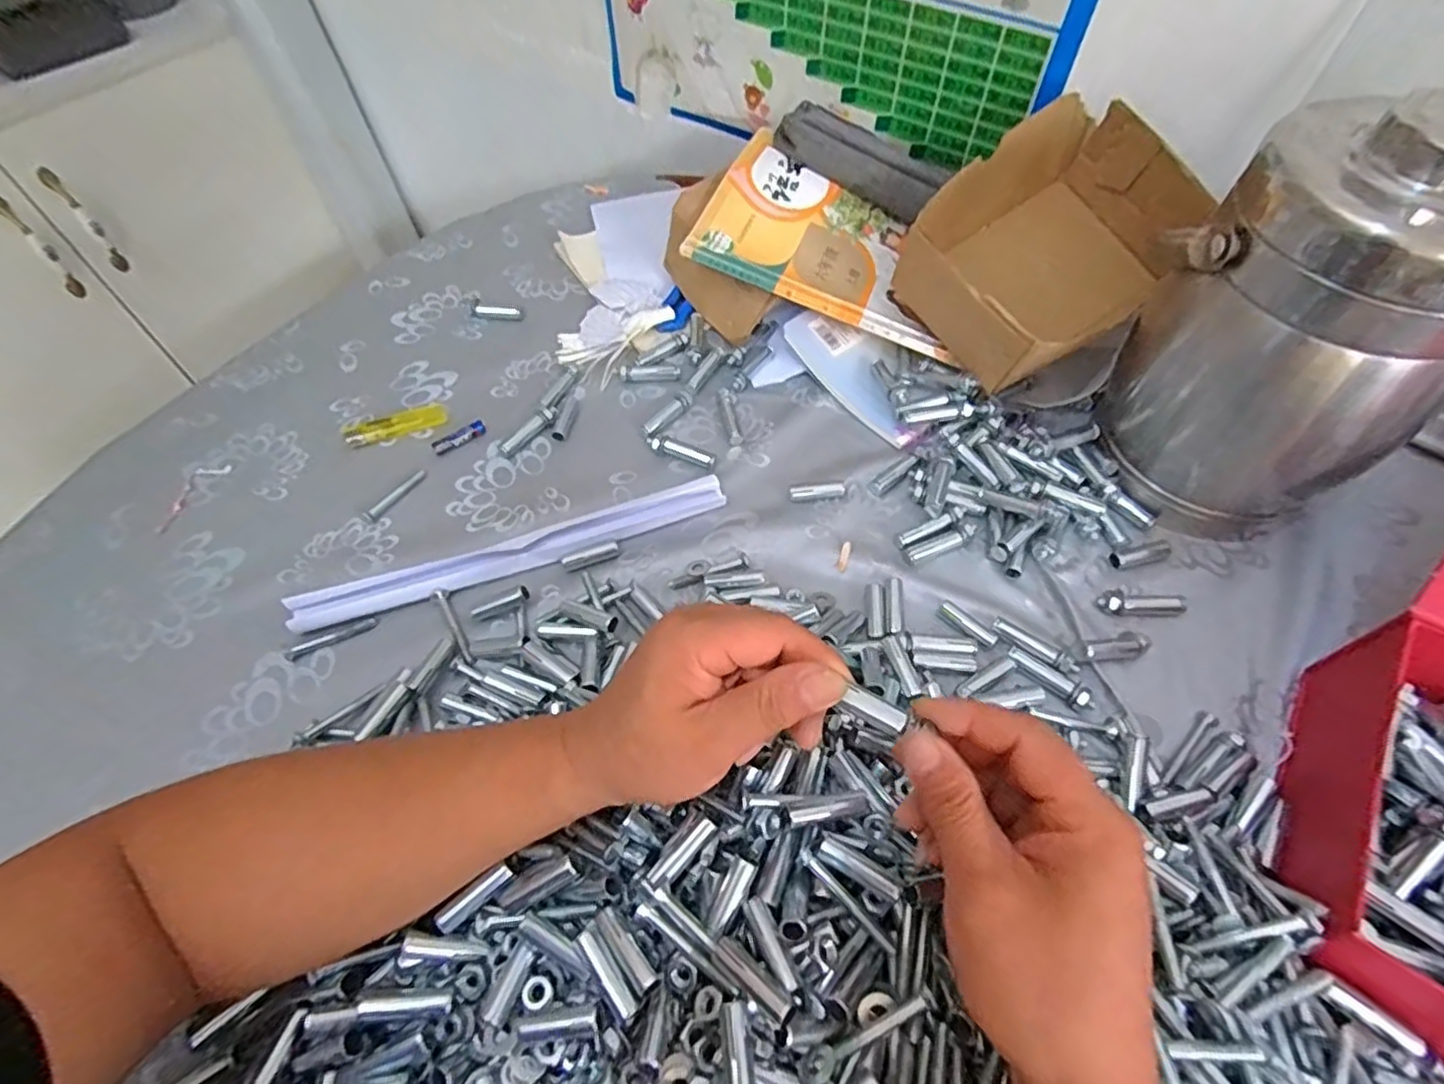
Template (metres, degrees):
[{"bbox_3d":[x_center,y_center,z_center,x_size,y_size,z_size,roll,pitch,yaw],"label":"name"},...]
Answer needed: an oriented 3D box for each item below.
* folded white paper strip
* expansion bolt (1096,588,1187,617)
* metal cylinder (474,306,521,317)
[{"bbox_3d":[-0.139,0.006,0.461,0.290,0.014,0.029,-18,58,-10],"label":"folded white paper strip"},{"bbox_3d":[0.272,0.039,0.431,0.055,0.010,0.014,1,57,2],"label":"expansion bolt"},{"bbox_3d":[-0.204,-0.209,0.611,0.043,0.008,0.012,4,57,5],"label":"metal cylinder"}]

